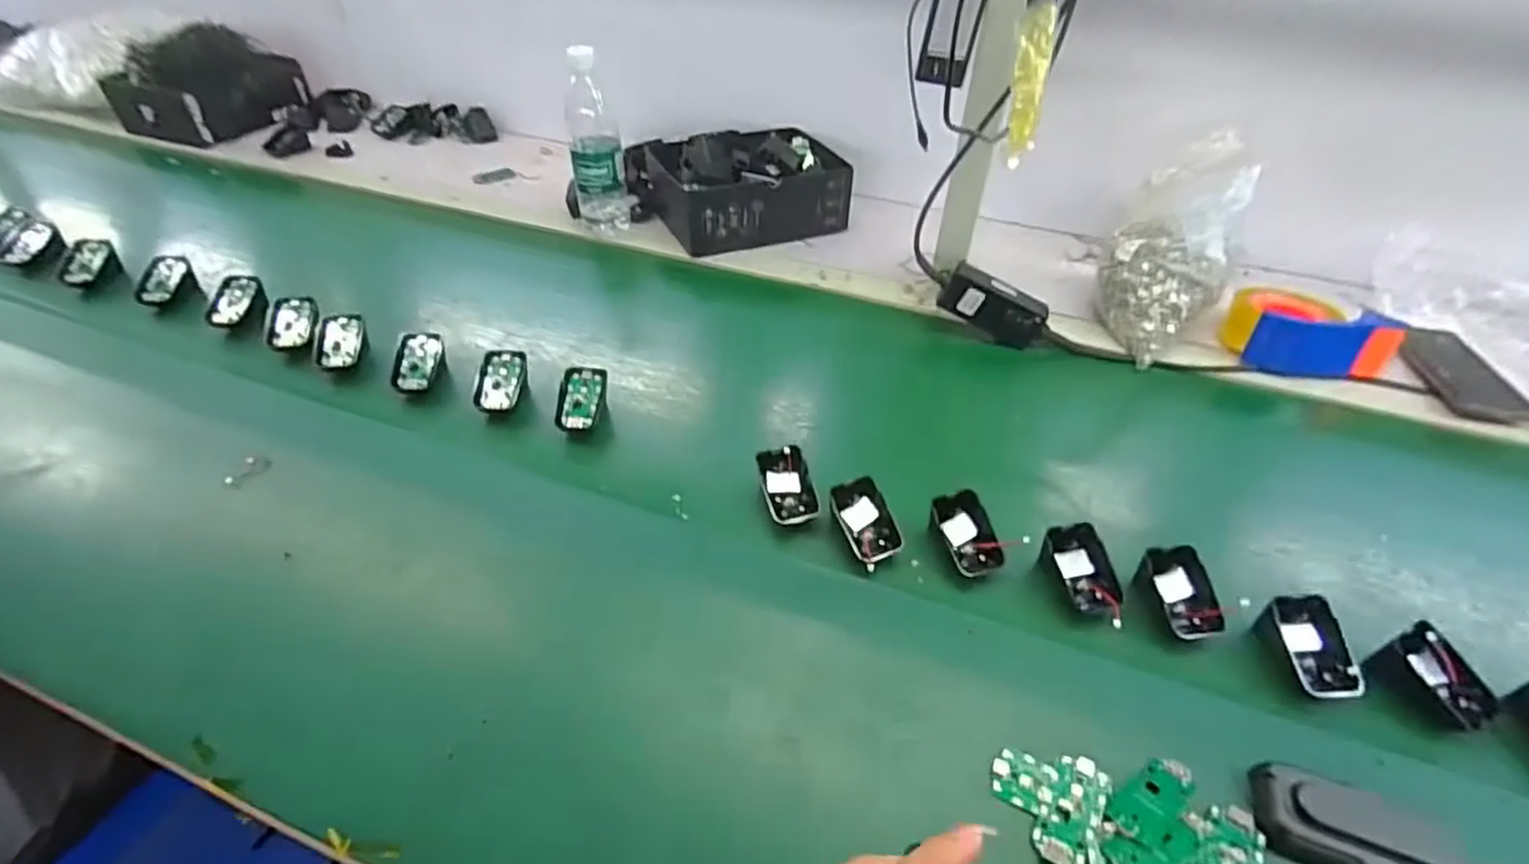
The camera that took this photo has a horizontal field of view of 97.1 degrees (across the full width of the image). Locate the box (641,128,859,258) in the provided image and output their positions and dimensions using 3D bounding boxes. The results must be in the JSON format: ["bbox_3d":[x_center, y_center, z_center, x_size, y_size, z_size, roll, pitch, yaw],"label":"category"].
[{"bbox_3d":[-0.014,-0.344,0.950,0.257,0.099,0.174,-19,46,-20],"label":"box"}]

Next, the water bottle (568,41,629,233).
[{"bbox_3d":[-0.220,-0.372,0.883,0.069,0.219,0.060,-9,44,-10],"label":"water bottle"}]

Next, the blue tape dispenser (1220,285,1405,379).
[{"bbox_3d":[0.590,-0.112,0.739,0.148,0.055,0.093,13,44,13],"label":"blue tape dispenser"}]

